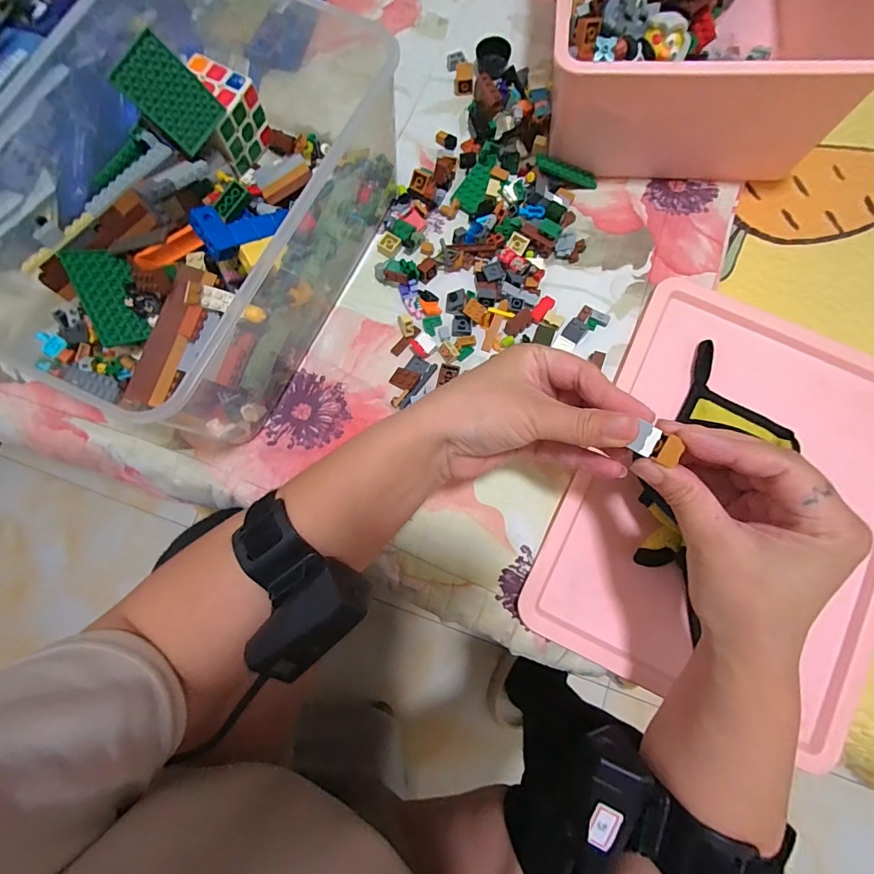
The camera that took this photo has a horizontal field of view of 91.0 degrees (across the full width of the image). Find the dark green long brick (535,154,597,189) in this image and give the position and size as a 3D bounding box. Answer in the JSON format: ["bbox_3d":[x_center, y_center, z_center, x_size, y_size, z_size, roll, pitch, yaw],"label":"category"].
[{"bbox_3d":[0.118,-0.239,0.391,0.061,0.011,0.012,12,79,-13],"label":"dark green long brick"}]

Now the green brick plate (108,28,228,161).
[{"bbox_3d":[-0.205,-0.263,0.332,0.005,0.063,0.050,30,86,45],"label":"green brick plate"}]

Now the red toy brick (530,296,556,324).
[{"bbox_3d":[0.090,-0.109,0.366,0.011,0.004,0.027,38,82,8],"label":"red toy brick"}]

